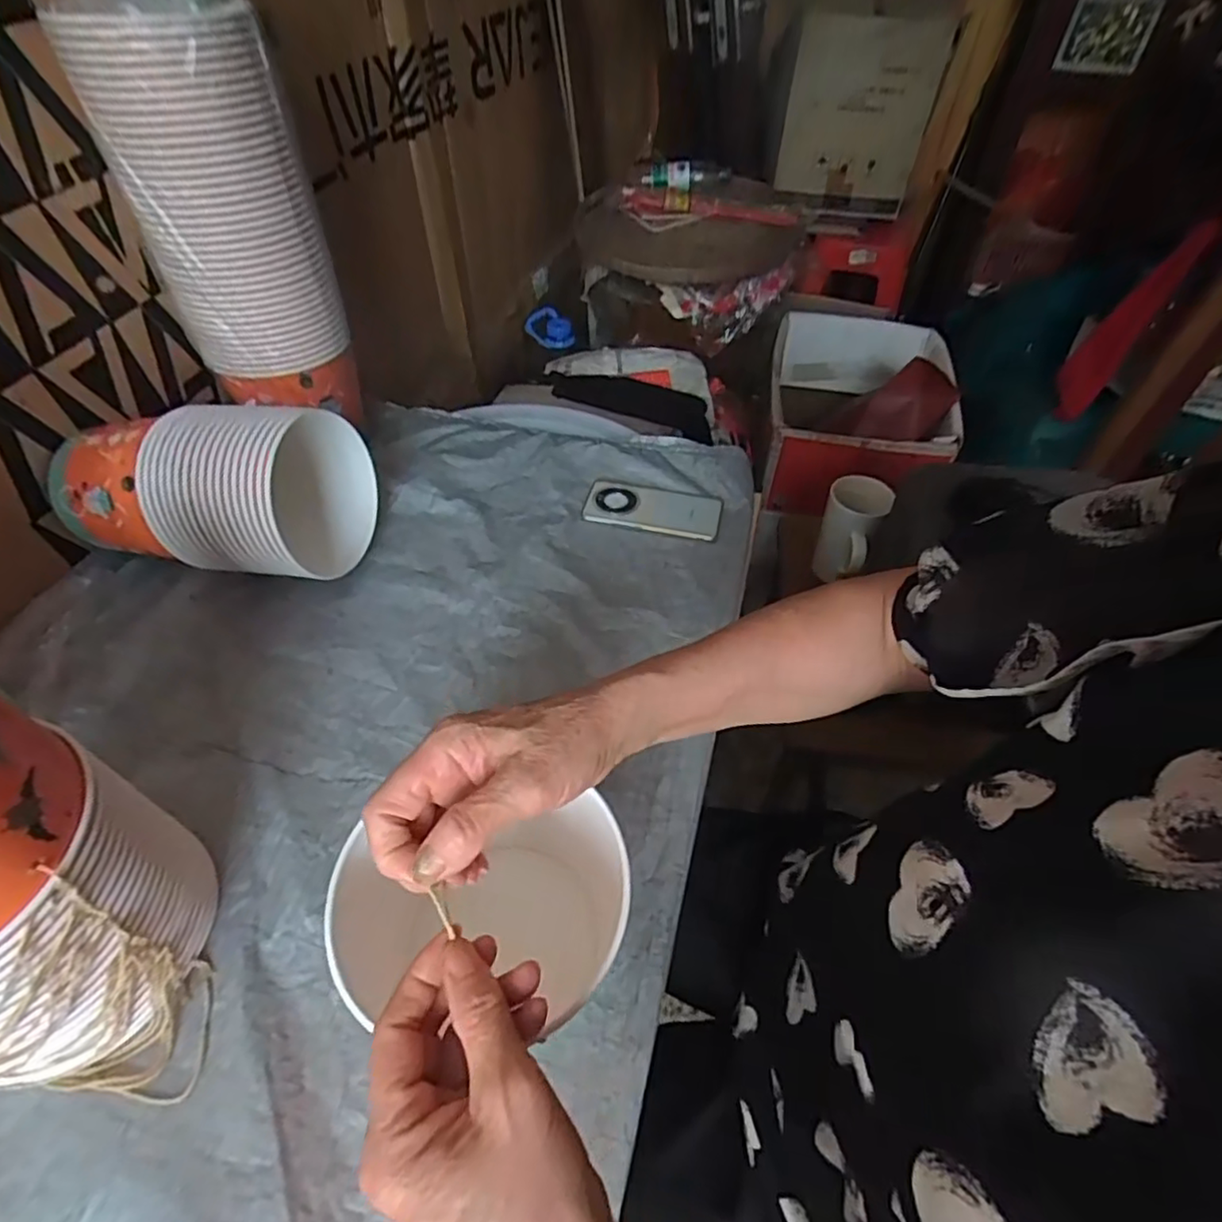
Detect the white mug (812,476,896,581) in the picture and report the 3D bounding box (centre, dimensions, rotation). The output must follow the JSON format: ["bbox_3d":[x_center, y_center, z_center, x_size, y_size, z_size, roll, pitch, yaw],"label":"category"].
[{"bbox_3d":[0.342,-0.115,0.906,0.081,0.134,0.091,21,51,16],"label":"white mug"}]

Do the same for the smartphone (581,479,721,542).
[{"bbox_3d":[0.053,-0.132,0.776,0.163,0.010,0.086,10,49,8],"label":"smartphone"}]

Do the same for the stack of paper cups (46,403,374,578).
[{"bbox_3d":[-0.411,-0.139,0.638,0.288,0.136,0.157,13,50,10],"label":"stack of paper cups"}]

